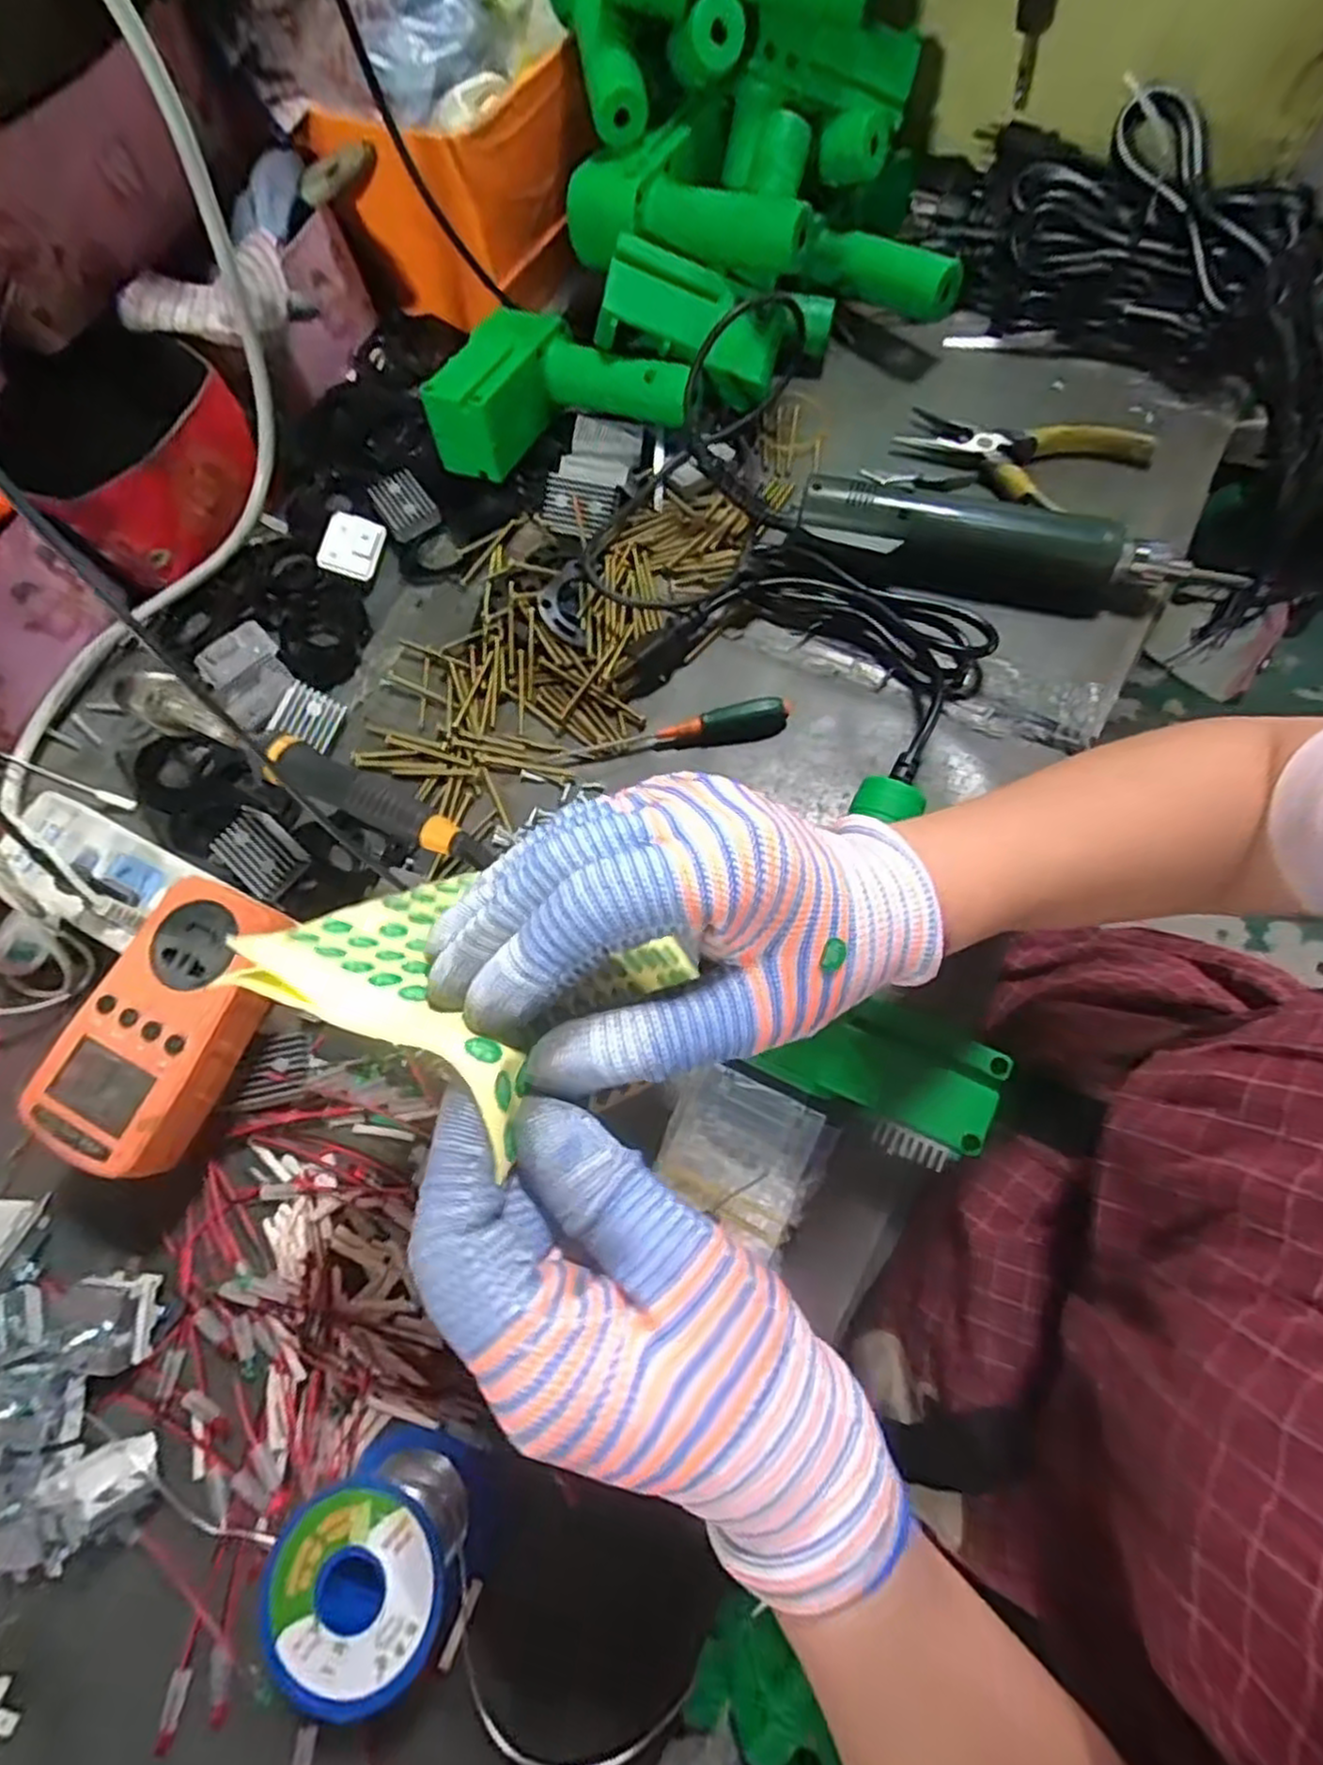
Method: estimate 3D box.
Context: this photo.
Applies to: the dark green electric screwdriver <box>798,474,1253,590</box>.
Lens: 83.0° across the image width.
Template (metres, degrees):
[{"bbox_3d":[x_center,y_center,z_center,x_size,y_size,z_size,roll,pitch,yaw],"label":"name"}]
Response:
[{"bbox_3d":[0.200,-0.200,0.445,0.234,0.037,0.044,11,72,7],"label":"dark green electric screwdriver"}]

